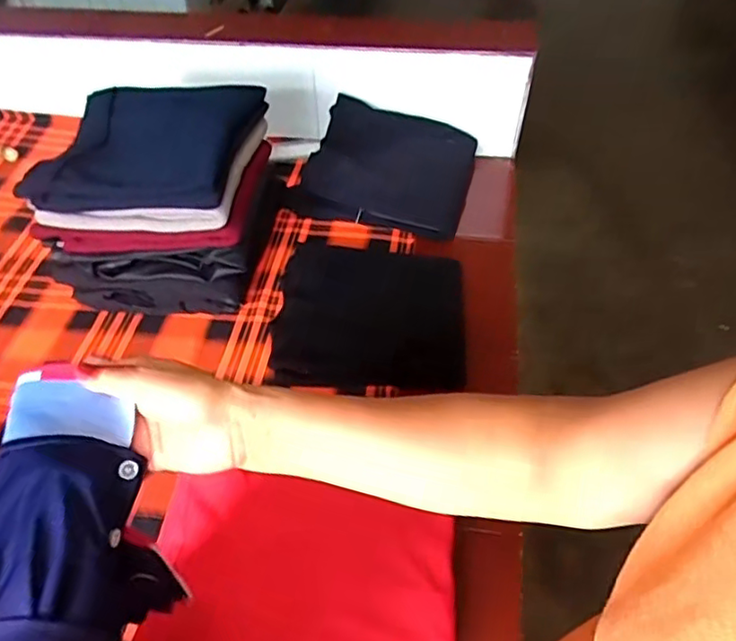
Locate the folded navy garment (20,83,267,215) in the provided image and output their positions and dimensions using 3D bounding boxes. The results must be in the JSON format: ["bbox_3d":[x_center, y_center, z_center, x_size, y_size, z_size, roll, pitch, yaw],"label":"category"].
[{"bbox_3d":[-0.348,-0.295,0.983,0.307,0.123,0.274,6,47,6],"label":"folded navy garment"}]

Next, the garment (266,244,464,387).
[{"bbox_3d":[0.012,-0.016,1.069,0.326,0.060,0.303,9,53,-7],"label":"garment"}]

